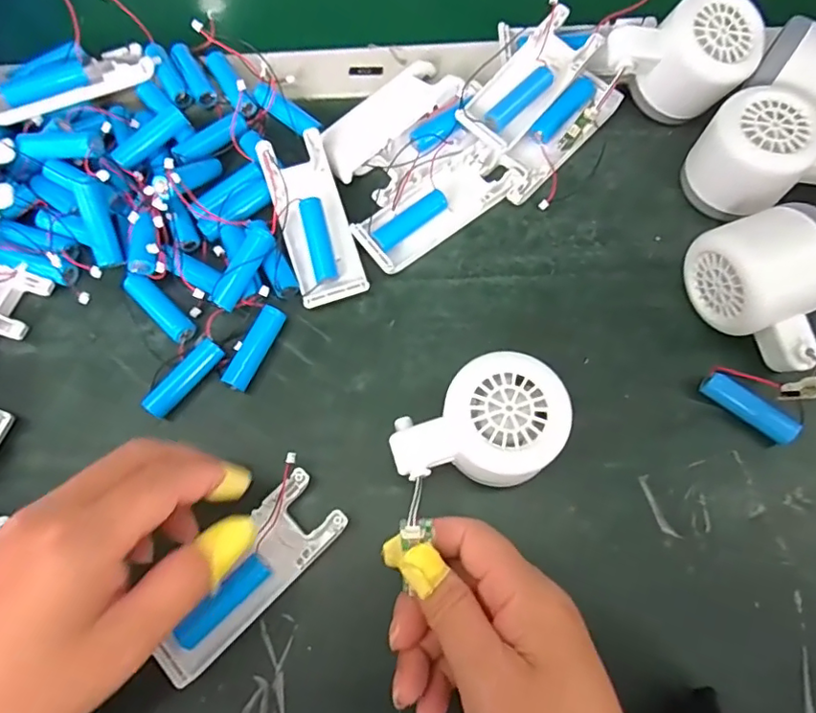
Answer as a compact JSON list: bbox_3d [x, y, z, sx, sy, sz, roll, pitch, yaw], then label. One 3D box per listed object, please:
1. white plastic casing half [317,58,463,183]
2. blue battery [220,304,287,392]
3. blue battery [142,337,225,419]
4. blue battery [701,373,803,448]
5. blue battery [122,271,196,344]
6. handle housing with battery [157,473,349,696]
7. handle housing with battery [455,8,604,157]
[{"bbox_3d":[-0.014,-0.153,0.356,0.101,0.012,0.035,-41,75,-11],"label":"white plastic casing half"},{"bbox_3d":[-0.087,-0.005,0.316,0.014,0.011,0.050,23,74,9],"label":"blue battery"},{"bbox_3d":[-0.125,0.012,0.309,0.012,0.013,0.049,40,77,13],"label":"blue battery"},{"bbox_3d":[0.181,0.028,0.295,0.050,0.016,0.012,37,76,12],"label":"blue battery"},{"bbox_3d":[-0.144,-0.028,0.322,0.049,0.013,0.015,42,77,13],"label":"blue battery"},{"bbox_3d":[-0.080,0.108,0.276,0.104,0.017,0.039,-44,76,-12],"label":"handle housing with battery"},{"bbox_3d":[0.078,-0.174,0.355,0.037,0.027,0.102,39,77,13],"label":"handle housing with battery"}]

